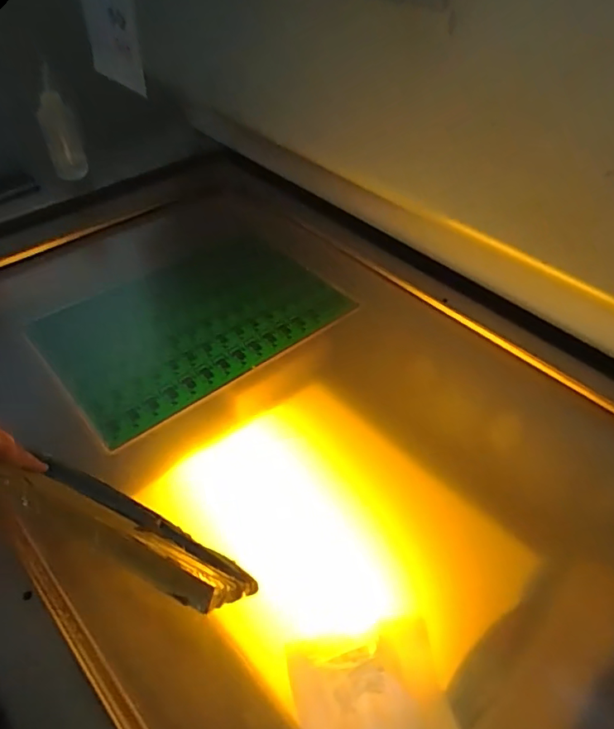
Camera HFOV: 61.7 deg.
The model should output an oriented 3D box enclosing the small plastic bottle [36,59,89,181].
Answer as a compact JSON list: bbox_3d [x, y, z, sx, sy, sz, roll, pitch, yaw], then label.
[{"bbox_3d":[-0.478,-0.453,1.000,0.068,0.208,0.052,-22,52,-21],"label":"small plastic bottle"}]

